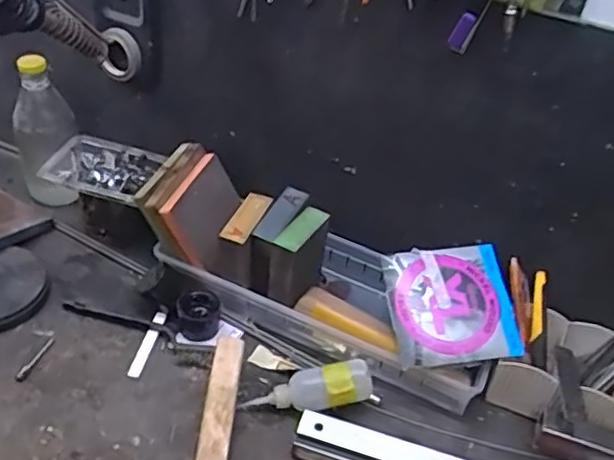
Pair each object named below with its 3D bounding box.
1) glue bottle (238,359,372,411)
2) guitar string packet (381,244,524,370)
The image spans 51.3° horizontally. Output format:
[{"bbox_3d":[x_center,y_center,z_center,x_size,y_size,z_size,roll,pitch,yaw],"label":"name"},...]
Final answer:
[{"bbox_3d":[0.000,0.145,0.572,0.113,0.038,0.031,-13,40,1],"label":"glue bottle"},{"bbox_3d":[0.133,0.069,0.590,0.111,0.016,0.107,-5,63,-5],"label":"guitar string packet"}]

